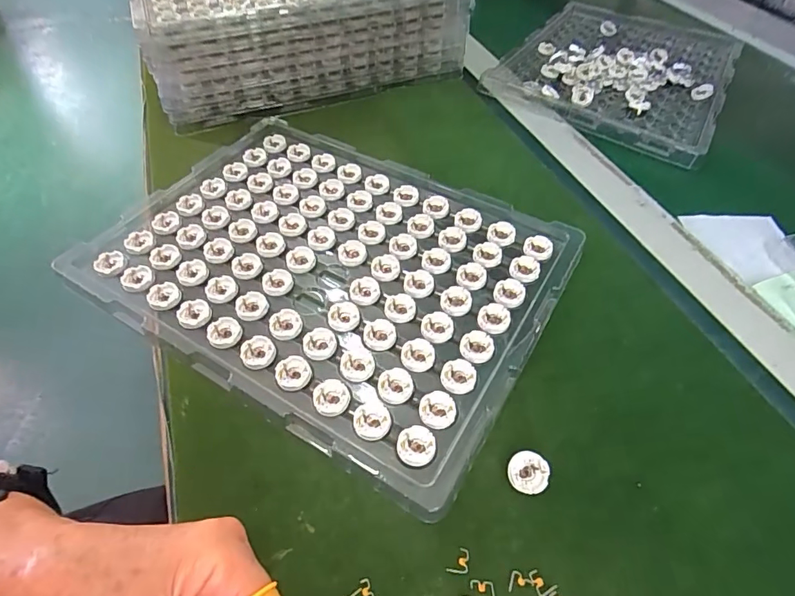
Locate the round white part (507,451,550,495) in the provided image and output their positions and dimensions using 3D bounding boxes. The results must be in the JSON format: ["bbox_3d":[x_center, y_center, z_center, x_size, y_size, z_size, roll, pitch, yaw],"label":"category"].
[{"bbox_3d":[0.077,0.103,0.273,0.024,0.007,0.024,33,76,14],"label":"round white part"}]

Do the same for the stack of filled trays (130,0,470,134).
[{"bbox_3d":[-0.131,-0.345,0.564,0.347,0.099,0.277,-21,55,-18],"label":"stack of filled trays"}]

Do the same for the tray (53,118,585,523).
[{"bbox_3d":[-0.061,-0.035,0.375,0.351,0.016,0.254,26,55,18],"label":"tray"}]

